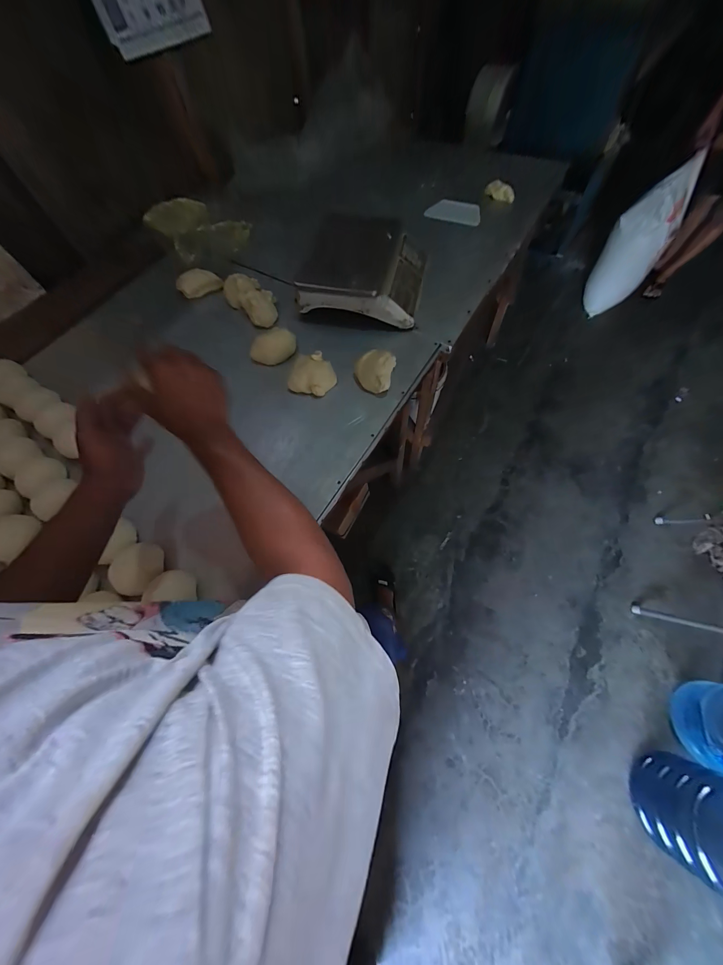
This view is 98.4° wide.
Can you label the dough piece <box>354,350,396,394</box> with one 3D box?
[{"bbox_3d":[0.029,-0.277,0.762,0.094,0.048,0.100,10,66,8],"label":"dough piece"}]

